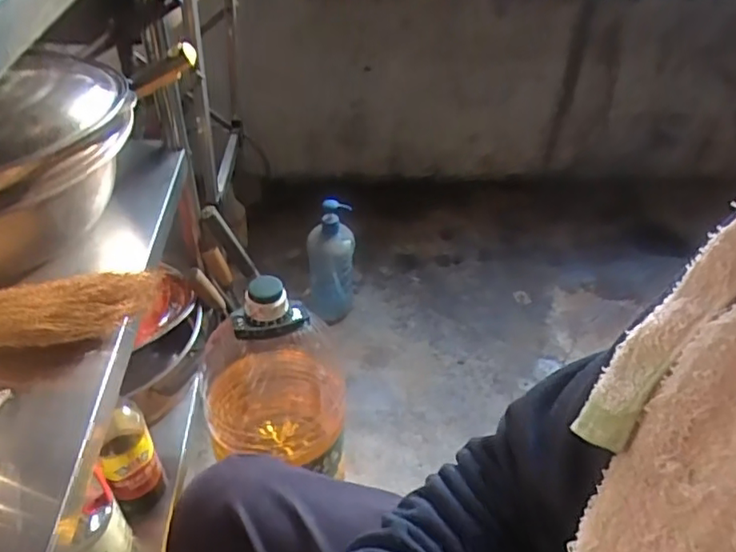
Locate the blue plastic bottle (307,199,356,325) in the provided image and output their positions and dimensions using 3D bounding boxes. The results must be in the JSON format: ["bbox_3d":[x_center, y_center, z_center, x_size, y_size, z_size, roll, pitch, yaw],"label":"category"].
[{"bbox_3d":[-0.076,-0.040,1.235,0.093,0.261,0.099,3,40,-1],"label":"blue plastic bottle"}]

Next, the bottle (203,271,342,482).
[{"bbox_3d":[-0.128,0.137,0.803,0.178,0.337,0.180,-5,41,-9],"label":"bottle"}]

